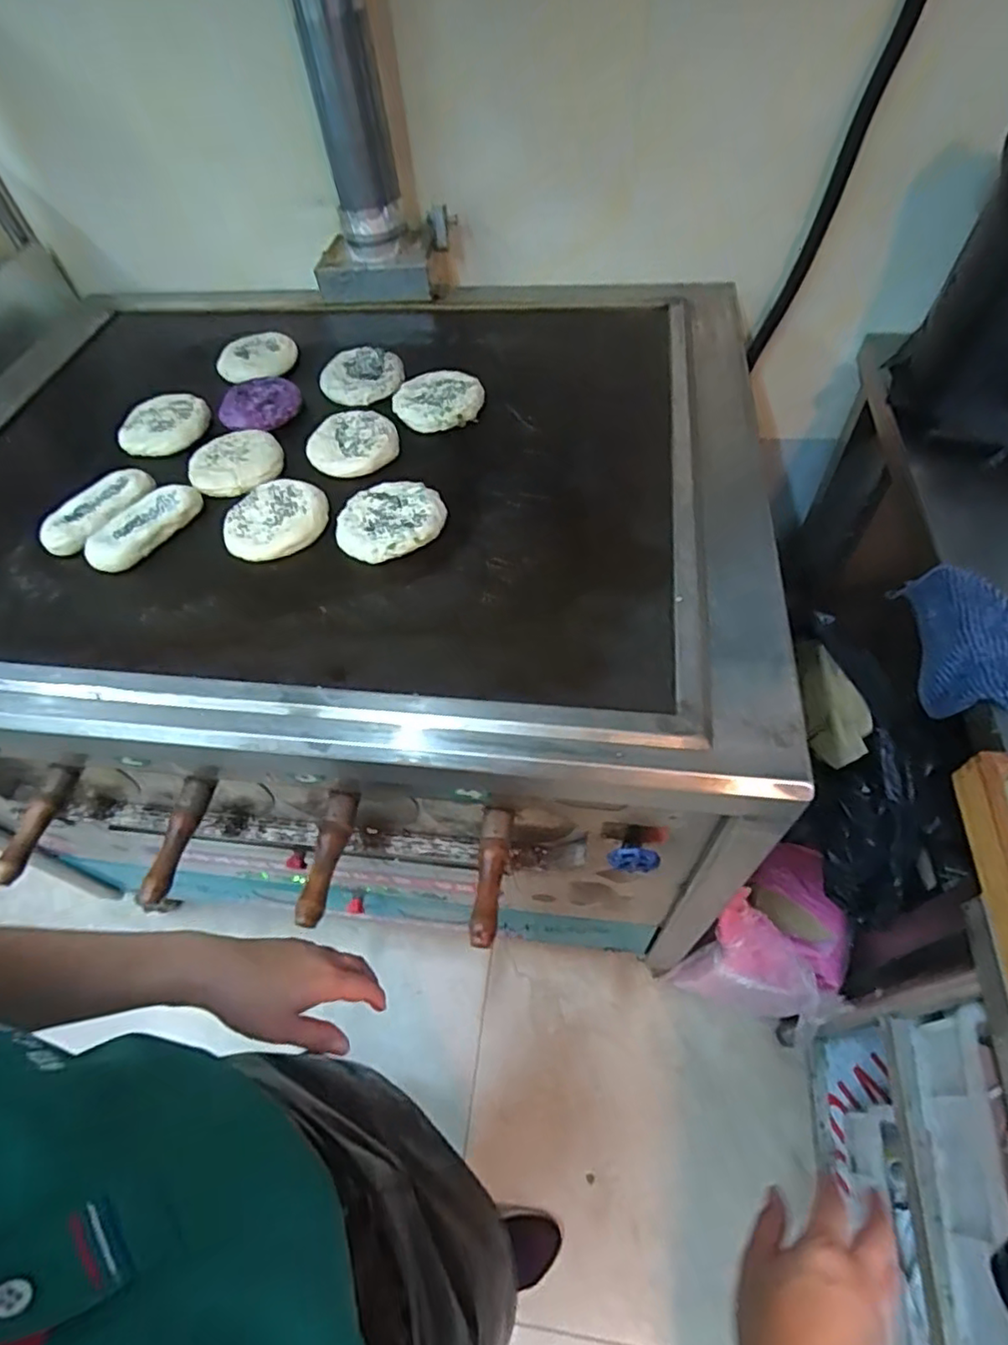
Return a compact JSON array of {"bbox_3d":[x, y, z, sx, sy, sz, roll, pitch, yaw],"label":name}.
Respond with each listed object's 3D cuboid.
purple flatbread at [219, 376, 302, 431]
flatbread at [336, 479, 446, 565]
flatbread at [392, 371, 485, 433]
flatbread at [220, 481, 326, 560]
[{"bbox_3d":[-0.349,-0.395,0.896,0.109,0.012,0.116,-2,57,4],"label":"purple flatbread"},{"bbox_3d":[-0.132,-0.181,0.729,0.123,0.025,0.116,-7,57,0],"label":"flatbread"},{"bbox_3d":[-0.092,-0.379,0.864,0.119,0.024,0.119,-12,57,-3],"label":"flatbread"},{"bbox_3d":[-0.277,-0.191,0.756,0.122,0.019,0.122,-8,57,-1],"label":"flatbread"}]

